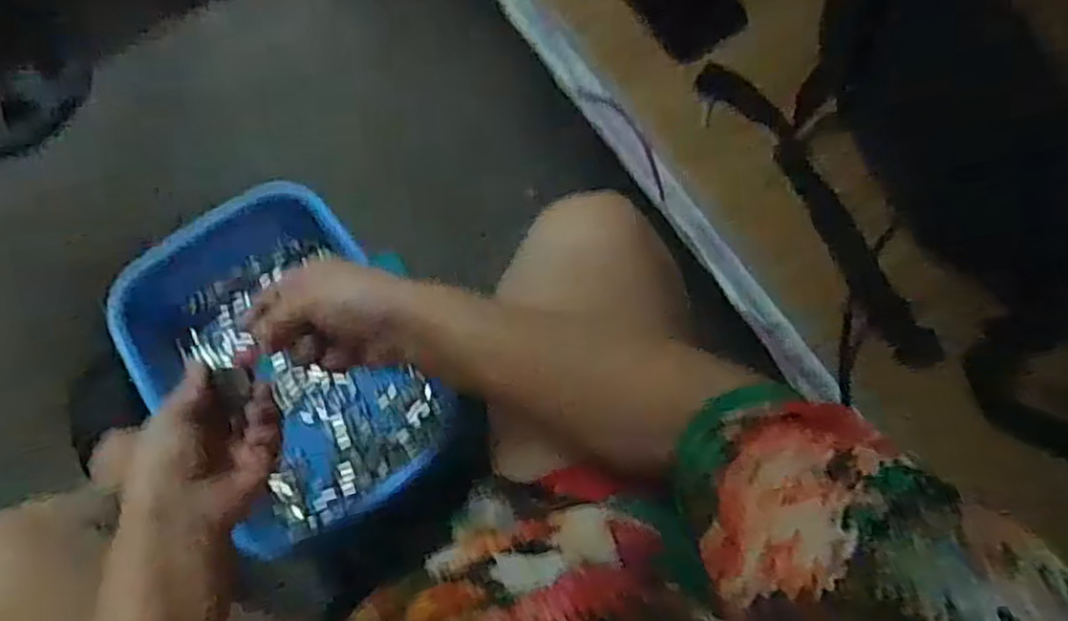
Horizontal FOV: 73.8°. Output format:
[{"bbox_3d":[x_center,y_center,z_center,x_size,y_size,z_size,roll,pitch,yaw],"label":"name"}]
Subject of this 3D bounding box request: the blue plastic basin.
[{"bbox_3d":[-0.219,0.048,0.621,0.207,0.069,0.294,-30,75,-9],"label":"blue plastic basin"}]

